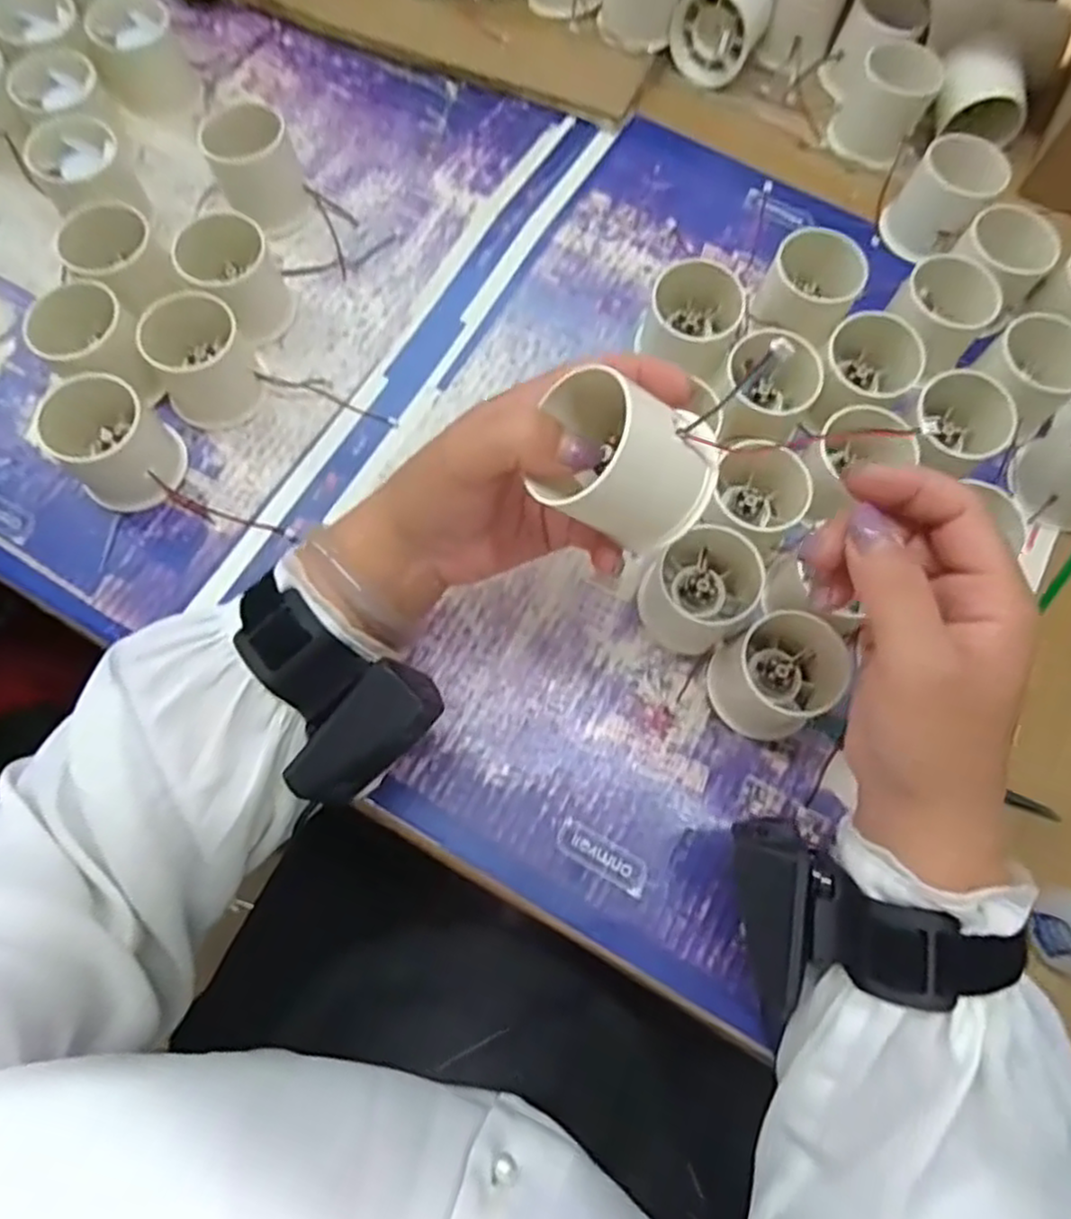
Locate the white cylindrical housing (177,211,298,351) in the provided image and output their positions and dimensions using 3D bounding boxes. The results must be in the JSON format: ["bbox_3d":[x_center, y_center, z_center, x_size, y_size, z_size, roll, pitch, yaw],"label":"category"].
[{"bbox_3d":[-0.171,-0.190,0.415,0.049,0.050,0.055,-37,77,-11],"label":"white cylindrical housing"}]

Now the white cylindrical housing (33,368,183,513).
[{"bbox_3d":[-0.223,-0.087,0.380,0.054,0.049,0.054,0,73,-1],"label":"white cylindrical housing"}]

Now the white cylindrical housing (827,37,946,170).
[{"bbox_3d":[0.233,-0.338,0.474,0.051,0.048,0.051,0,73,-1],"label":"white cylindrical housing"}]

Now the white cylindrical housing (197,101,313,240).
[{"bbox_3d":[-0.168,-0.264,0.436,0.050,0.054,0.047,0,73,-1],"label":"white cylindrical housing"}]

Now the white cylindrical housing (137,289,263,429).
[{"bbox_3d":[-0.185,-0.137,0.397,0.053,0.050,0.051,0,73,-1],"label":"white cylindrical housing"}]

